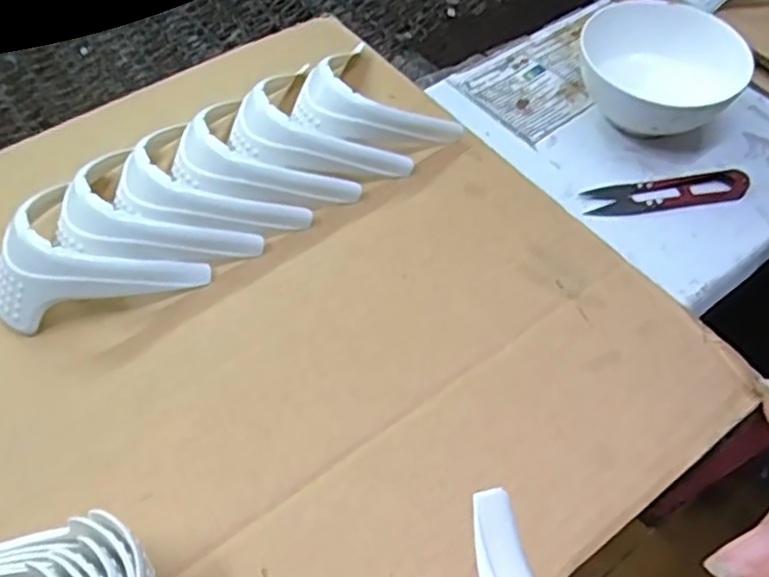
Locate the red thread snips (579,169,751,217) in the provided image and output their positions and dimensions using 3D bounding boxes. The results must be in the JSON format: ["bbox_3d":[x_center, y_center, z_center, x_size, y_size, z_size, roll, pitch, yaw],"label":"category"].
[{"bbox_3d":[0.198,-0.067,0.484,0.117,0.006,0.027,-8,55,-6],"label":"red thread snips"}]

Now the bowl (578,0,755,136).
[{"bbox_3d":[0.196,-0.157,0.510,0.116,0.061,0.116,25,58,16],"label":"bowl"}]

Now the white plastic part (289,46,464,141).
[{"bbox_3d":[-0.001,-0.106,0.409,0.099,0.033,0.060,15,54,-9],"label":"white plastic part"}]

